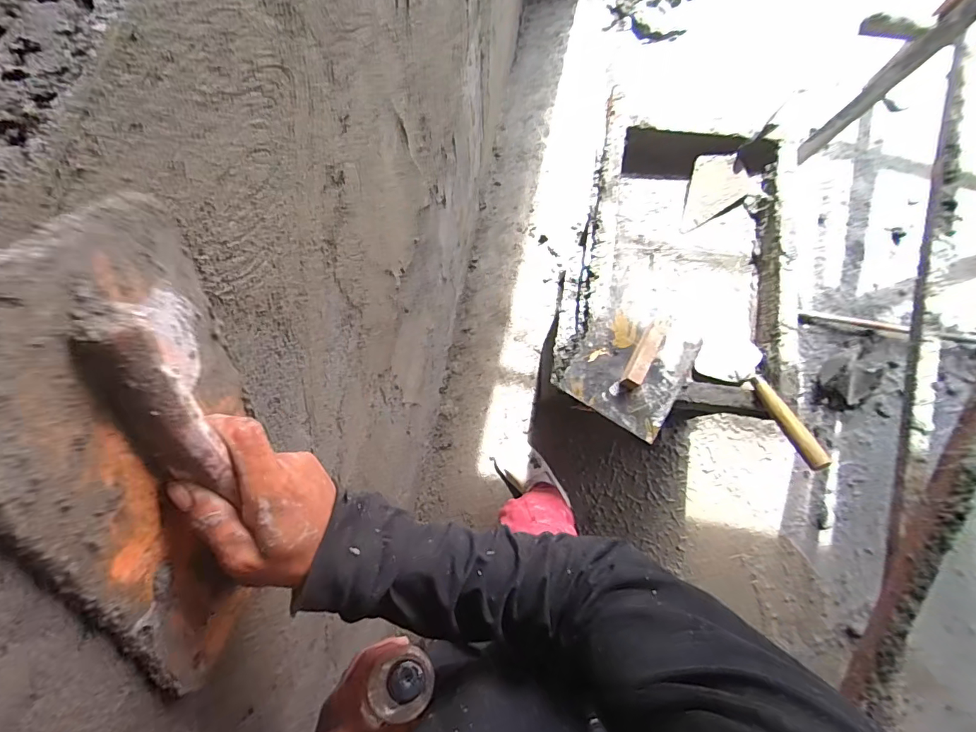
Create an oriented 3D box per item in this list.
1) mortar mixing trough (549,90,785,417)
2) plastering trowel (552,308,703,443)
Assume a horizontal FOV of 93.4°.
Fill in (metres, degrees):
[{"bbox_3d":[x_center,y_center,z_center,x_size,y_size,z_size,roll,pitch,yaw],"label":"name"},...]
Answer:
[{"bbox_3d":[0.445,-0.237,1.089,0.476,0.132,0.662,14,78,4],"label":"mortar mixing trough"},{"bbox_3d":[0.308,-0.019,0.964,0.235,0.060,0.284,34,80,8],"label":"plastering trowel"}]

